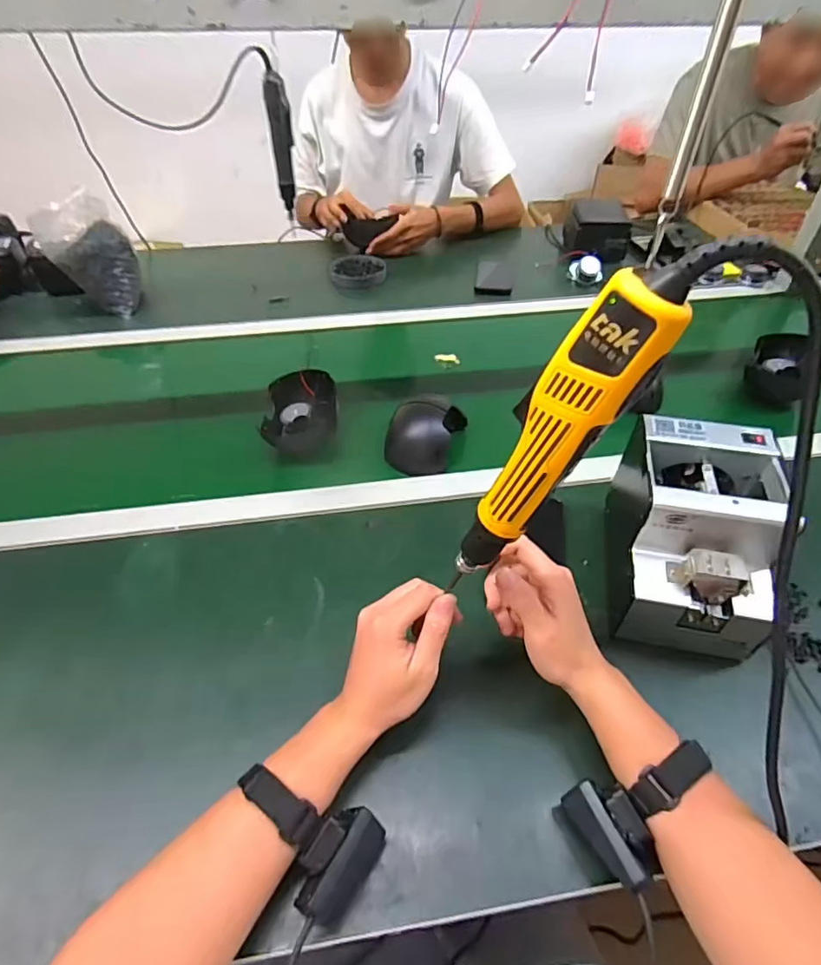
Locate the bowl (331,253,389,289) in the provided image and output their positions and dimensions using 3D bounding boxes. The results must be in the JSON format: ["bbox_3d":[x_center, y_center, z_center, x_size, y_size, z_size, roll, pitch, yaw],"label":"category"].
[{"bbox_3d":[-0.108,-0.445,1.119,0.114,0.026,0.111,-4,46,-4],"label":"bowl"}]

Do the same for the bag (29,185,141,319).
[{"bbox_3d":[-0.566,-0.393,0.957,0.140,0.189,0.126,-24,51,-21],"label":"bag"}]

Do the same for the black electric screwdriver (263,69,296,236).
[{"bbox_3d":[-0.221,-0.582,0.932,0.039,0.208,0.035,-8,45,-9],"label":"black electric screwdriver"}]

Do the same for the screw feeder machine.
[{"bbox_3d":[0.276,0.053,0.521,0.123,0.147,0.190,8,47,8],"label":"screw feeder machine"}]

